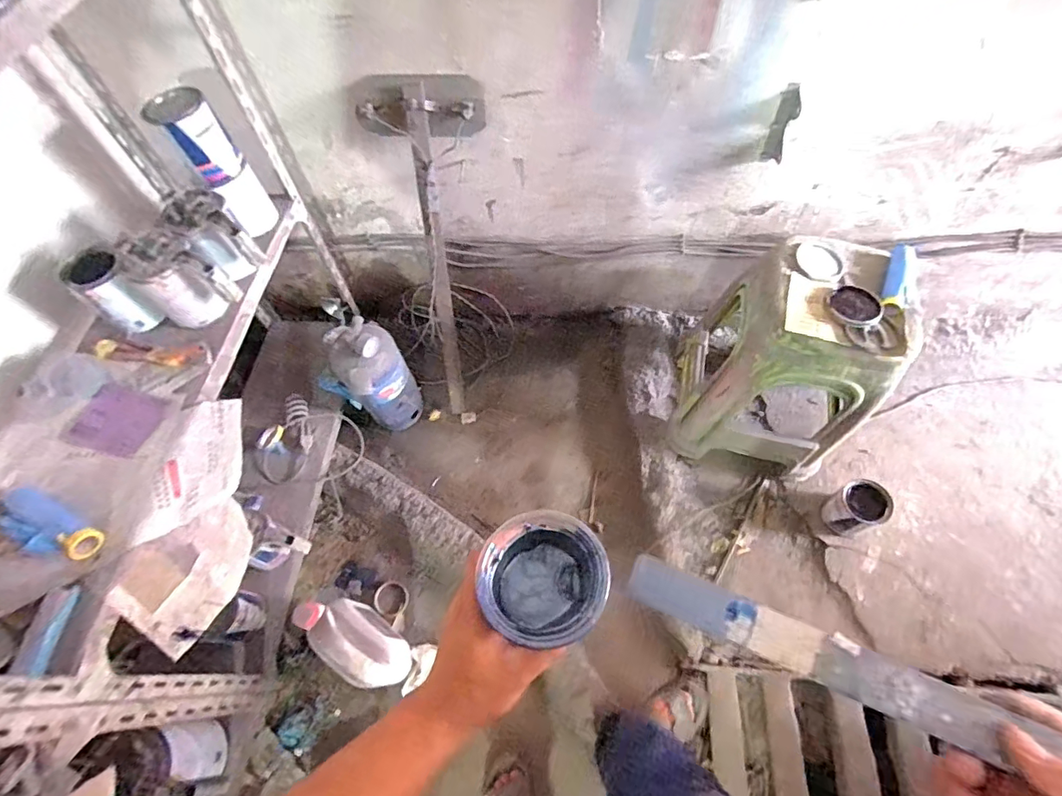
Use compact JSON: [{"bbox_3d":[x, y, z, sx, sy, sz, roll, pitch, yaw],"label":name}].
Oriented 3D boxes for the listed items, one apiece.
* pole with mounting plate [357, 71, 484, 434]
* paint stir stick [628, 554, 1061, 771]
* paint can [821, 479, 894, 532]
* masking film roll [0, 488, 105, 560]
[{"bbox_3d":[-0.228,-0.295,1.250,0.266,0.880,0.071,5,39,6],"label":"pole with mounting plate"},{"bbox_3d":[0.228,0.181,0.305,0.339,0.013,0.031,19,63,18],"label":"paint stir stick"},{"bbox_3d":[0.793,0.277,1.224,0.123,0.143,0.100,-25,62,-11],"label":"paint can"},{"bbox_3d":[-0.713,0.192,0.726,0.166,0.036,0.065,23,64,16],"label":"masking film roll"}]

